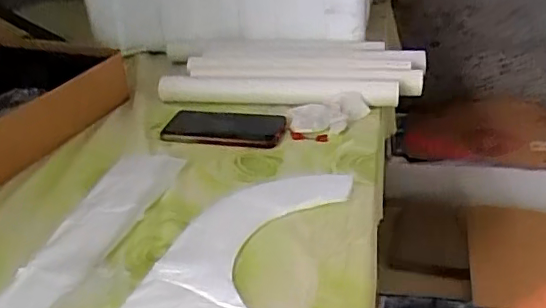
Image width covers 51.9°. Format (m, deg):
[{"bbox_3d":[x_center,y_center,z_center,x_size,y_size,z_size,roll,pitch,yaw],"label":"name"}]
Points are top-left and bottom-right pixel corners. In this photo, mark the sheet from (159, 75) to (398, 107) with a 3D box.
[{"bbox_3d":[0.006,-0.091,0.817,0.338,0.038,0.047,1,31,6],"label":"sheet"}]

